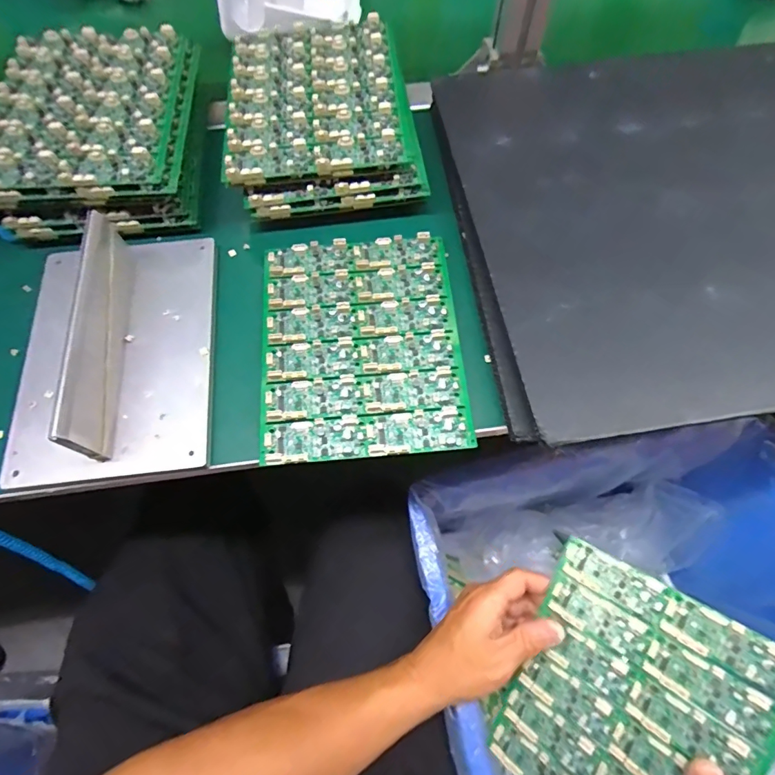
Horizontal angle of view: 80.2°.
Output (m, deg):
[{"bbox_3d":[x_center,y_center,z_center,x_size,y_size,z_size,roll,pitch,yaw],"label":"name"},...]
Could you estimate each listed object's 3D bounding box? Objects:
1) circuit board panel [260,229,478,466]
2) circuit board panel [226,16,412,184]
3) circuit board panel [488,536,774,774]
[{"bbox_3d":[-0.021,-0.039,0.361,0.150,0.014,0.187,-5,65,-1],"label":"circuit board panel"},{"bbox_3d":[-0.065,-0.258,0.407,0.152,0.024,0.178,-8,65,-3],"label":"circuit board panel"},{"bbox_3d":[0.169,0.231,0.328,0.148,0.005,0.186,23,92,41],"label":"circuit board panel"}]

